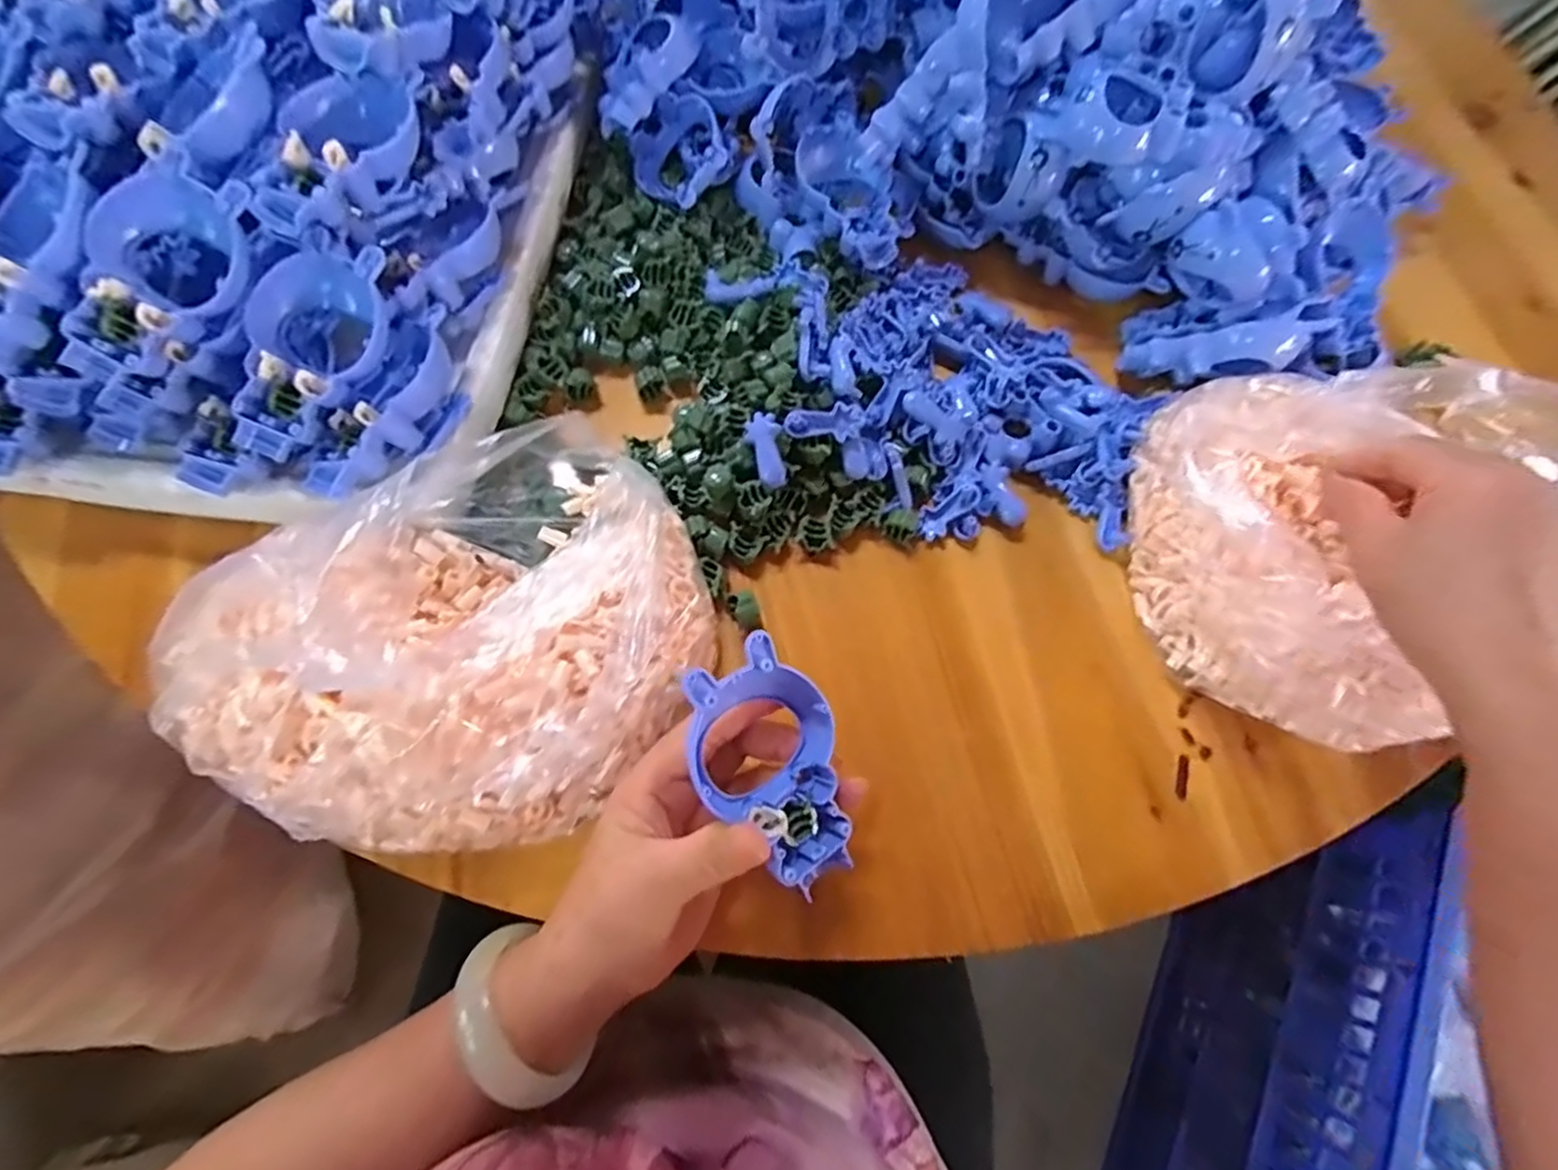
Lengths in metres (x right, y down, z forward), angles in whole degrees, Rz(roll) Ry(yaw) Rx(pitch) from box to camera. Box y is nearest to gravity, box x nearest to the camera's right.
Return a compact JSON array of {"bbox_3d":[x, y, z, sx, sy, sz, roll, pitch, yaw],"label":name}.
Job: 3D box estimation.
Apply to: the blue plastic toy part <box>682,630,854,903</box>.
[{"bbox_3d":[-0.002,0.070,0.269,0.055,0.029,0.101,-25,103,-11],"label":"blue plastic toy part"}]

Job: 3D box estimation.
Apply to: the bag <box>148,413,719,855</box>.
[{"bbox_3d":[-0.139,0.024,0.313,0.172,0.058,0.214,40,73,12],"label":"bag"}]

